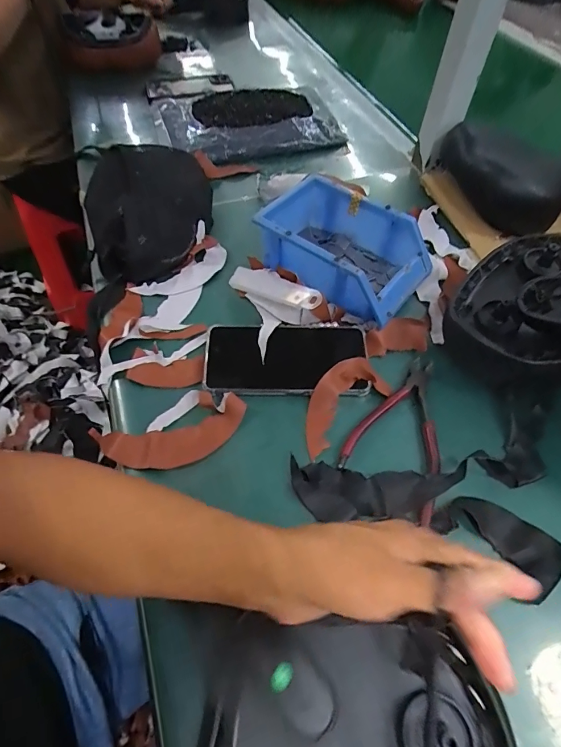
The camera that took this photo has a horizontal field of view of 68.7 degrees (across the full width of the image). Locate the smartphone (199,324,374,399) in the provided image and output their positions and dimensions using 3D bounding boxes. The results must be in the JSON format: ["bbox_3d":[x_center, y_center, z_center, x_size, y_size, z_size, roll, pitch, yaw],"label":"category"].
[{"bbox_3d":[0.006,-0.017,0.413,0.160,0.015,0.081,-2,63,-1],"label":"smartphone"}]

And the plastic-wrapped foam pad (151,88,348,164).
[{"bbox_3d":[-0.056,-0.428,0.685,0.288,0.032,0.213,-11,57,-10],"label":"plastic-wrapped foam pad"}]

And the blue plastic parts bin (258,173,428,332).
[{"bbox_3d":[0.071,-0.138,0.467,0.176,0.074,0.121,36,62,21],"label":"blue plastic parts bin"}]

